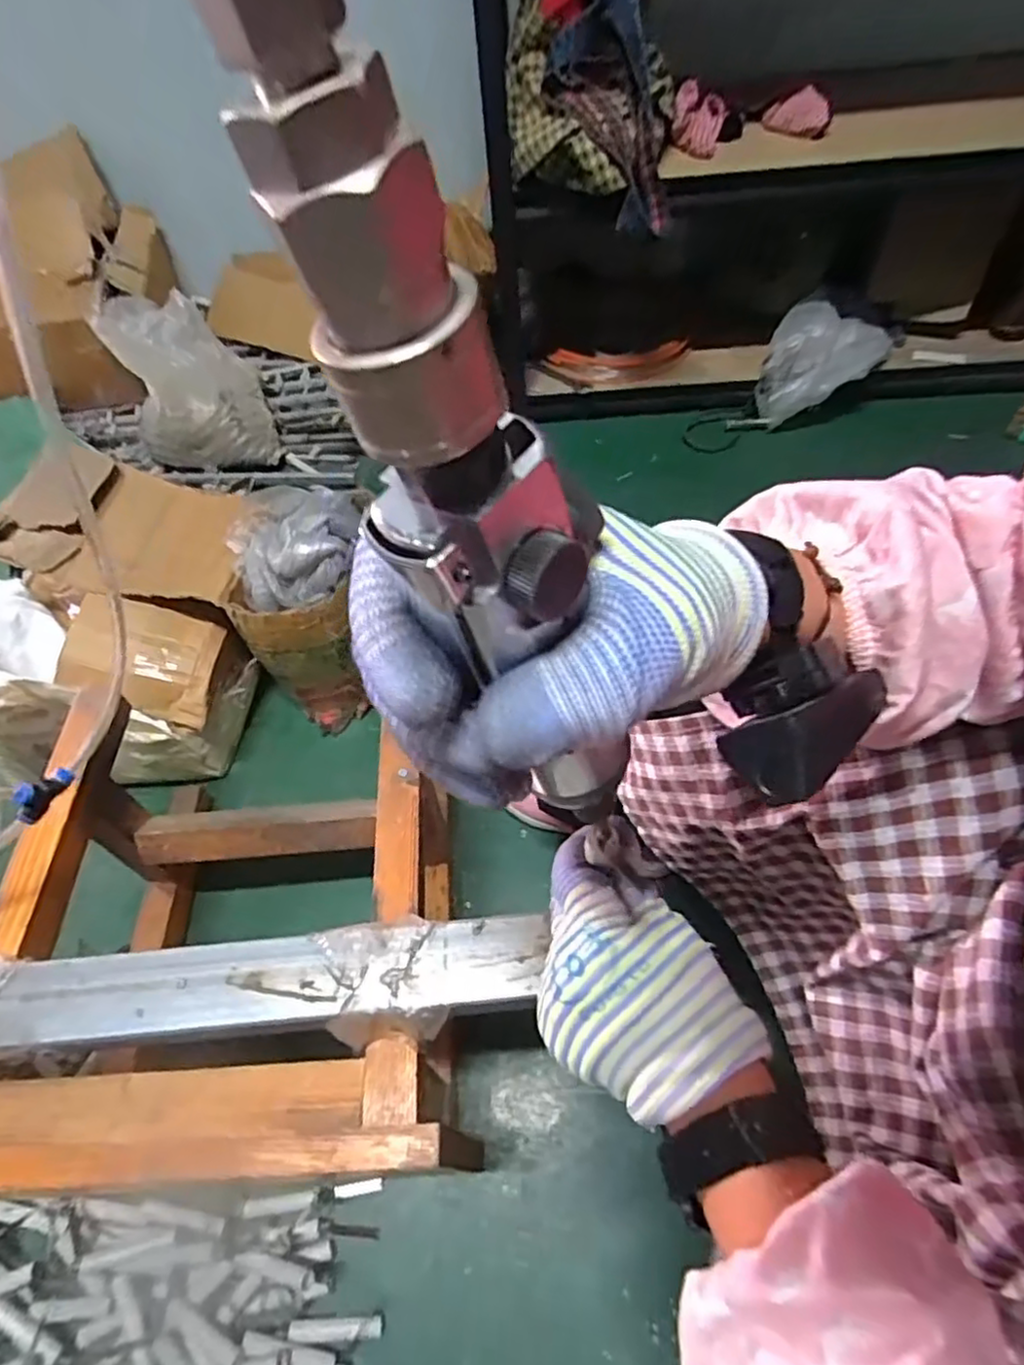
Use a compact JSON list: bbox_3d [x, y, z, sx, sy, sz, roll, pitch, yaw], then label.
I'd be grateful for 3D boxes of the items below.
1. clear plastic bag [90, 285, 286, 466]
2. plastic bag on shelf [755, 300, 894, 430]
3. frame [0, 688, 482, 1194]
[{"bbox_3d":[-0.575,-0.544,1.186,0.219,0.196,0.262,-22,57,-11],"label":"clear plastic bag"},{"bbox_3d":[0.547,-0.554,1.175,0.176,0.164,0.199,26,61,20],"label":"plastic bag on shelf"},{"bbox_3d":[-0.264,0.222,0.622,0.437,0.270,0.391,-4,55,1],"label":"frame"}]

